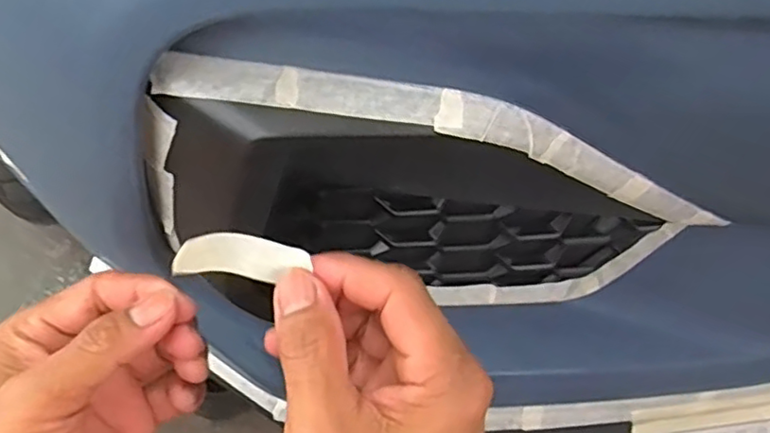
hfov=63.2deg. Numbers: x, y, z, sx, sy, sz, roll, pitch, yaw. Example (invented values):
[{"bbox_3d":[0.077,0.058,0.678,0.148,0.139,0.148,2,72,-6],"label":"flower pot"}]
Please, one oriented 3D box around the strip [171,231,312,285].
[{"bbox_3d":[-0.055,0.016,0.240,0.049,0.019,0.004,4,23,-10],"label":"strip"}]

